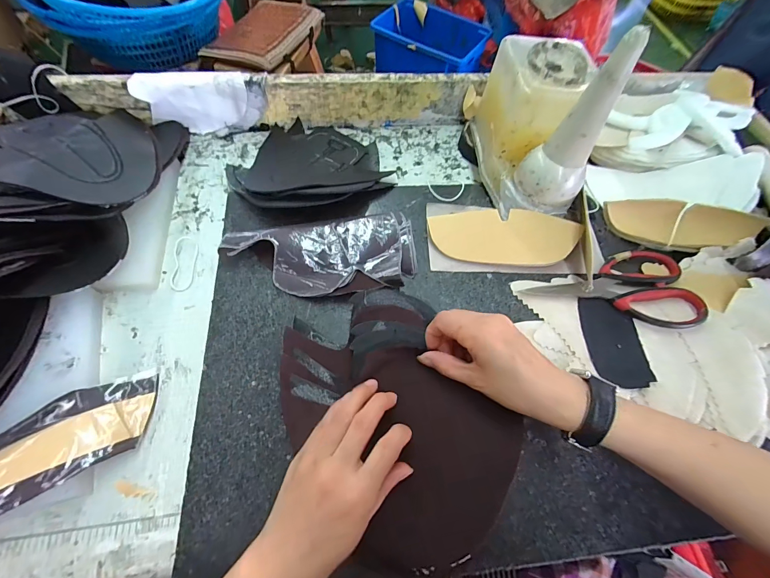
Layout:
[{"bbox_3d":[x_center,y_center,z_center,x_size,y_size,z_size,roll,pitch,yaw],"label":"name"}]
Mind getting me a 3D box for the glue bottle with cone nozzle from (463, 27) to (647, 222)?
[{"bbox_3d":[0.177,-0.202,0.377,0.089,0.173,0.201,0,63,-3],"label":"glue bottle with cone nozzle"}]

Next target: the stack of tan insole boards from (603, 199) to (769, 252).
[{"bbox_3d":[0.359,-0.075,0.402,0.168,0.022,0.054,12,98,9],"label":"stack of tan insole boards"}]

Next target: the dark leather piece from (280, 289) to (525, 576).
[{"bbox_3d":[0.009,0.107,0.292,0.169,0.036,0.220,-34,70,-18],"label":"dark leather piece"}]

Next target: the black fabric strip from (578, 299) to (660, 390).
[{"bbox_3d":[0.239,0.053,0.347,0.058,0.008,0.094,2,63,-2],"label":"black fabric strip"}]

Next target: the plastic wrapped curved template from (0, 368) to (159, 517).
[{"bbox_3d":[-0.282,0.133,0.277,0.170,0.021,0.067,-26,65,-34],"label":"plastic wrapped curved template"}]

